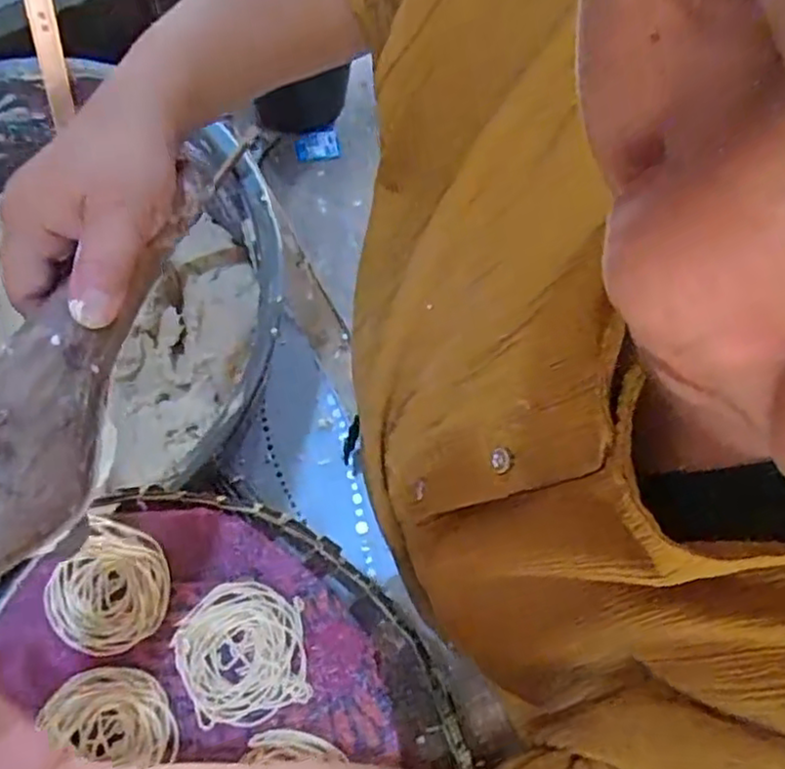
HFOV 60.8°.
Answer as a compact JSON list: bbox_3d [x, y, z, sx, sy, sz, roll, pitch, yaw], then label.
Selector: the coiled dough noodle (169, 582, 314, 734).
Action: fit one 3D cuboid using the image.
[{"bbox_3d":[-0.089,0.157,0.394,0.075,0.008,0.075,-8,71,-1],"label":"coiled dough noodle"}]

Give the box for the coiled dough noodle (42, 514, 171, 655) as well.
[{"bbox_3d":[-0.171,0.124,0.401,0.065,0.022,0.075,36,76,13],"label":"coiled dough noodle"}]

